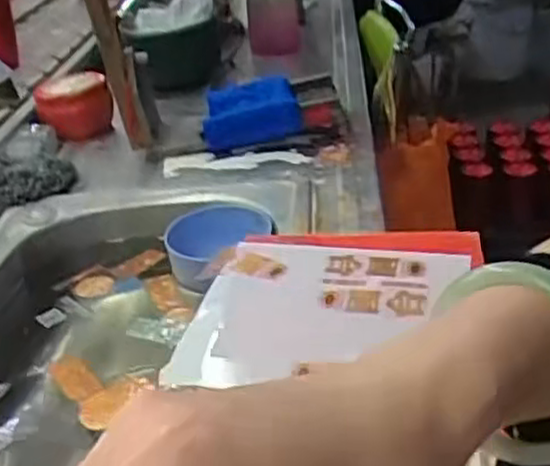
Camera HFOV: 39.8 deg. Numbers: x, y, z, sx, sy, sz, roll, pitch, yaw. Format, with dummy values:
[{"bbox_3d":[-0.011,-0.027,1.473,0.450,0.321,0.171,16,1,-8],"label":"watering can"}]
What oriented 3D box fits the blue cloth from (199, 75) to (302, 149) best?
[{"bbox_3d":[-0.034,-0.157,0.993,0.124,0.045,0.110,-8,30,-6],"label":"blue cloth"}]

